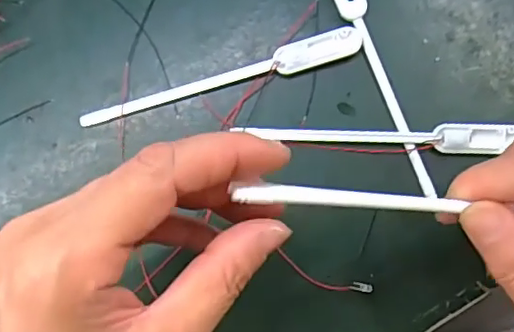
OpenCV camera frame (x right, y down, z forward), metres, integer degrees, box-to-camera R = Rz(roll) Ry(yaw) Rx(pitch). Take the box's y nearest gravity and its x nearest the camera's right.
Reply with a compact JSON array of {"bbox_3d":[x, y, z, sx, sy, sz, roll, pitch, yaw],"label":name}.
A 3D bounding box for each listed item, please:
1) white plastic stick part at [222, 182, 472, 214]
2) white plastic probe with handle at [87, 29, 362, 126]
[{"bbox_3d":[0.036,0.012,0.206,0.086,0.004,0.006,5,83,-19],"label":"white plastic stick part"},{"bbox_3d":[-0.017,-0.044,0.294,0.144,0.007,0.014,-17,83,-2],"label":"white plastic probe with handle"}]

